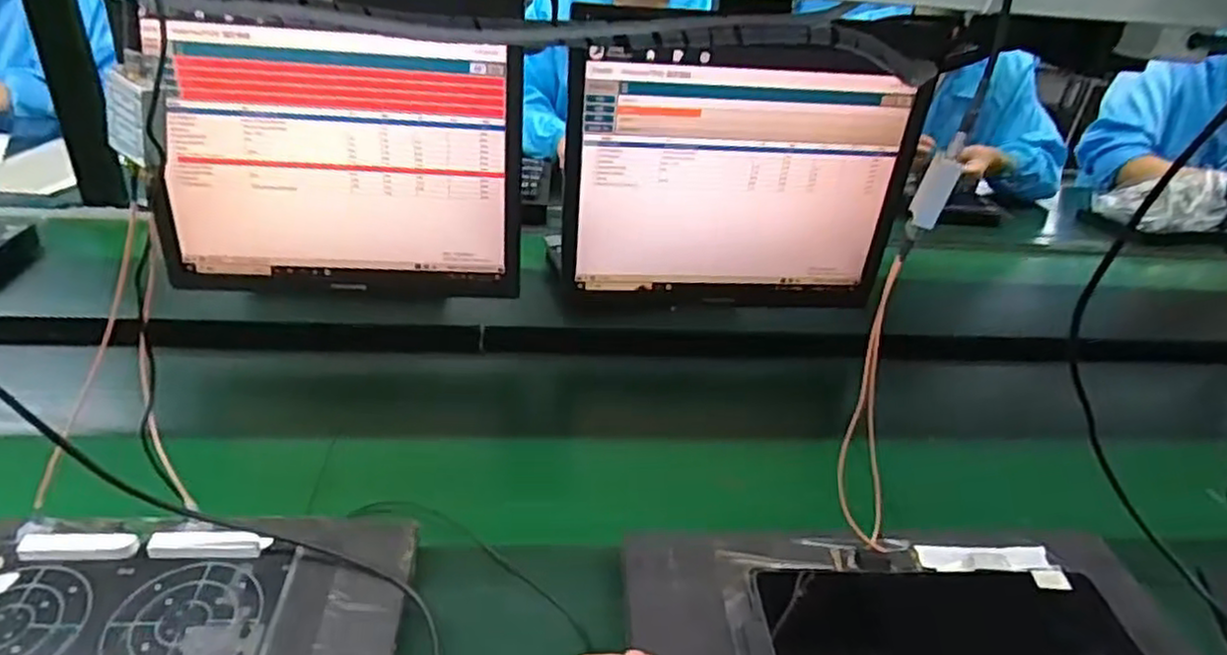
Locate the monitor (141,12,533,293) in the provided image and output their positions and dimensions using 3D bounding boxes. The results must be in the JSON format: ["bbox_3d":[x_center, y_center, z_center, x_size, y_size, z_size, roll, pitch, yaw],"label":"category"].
[{"bbox_3d":[-0.276,-0.159,0.746,0.359,0.261,0.057,2,31,-5],"label":"monitor"}]

